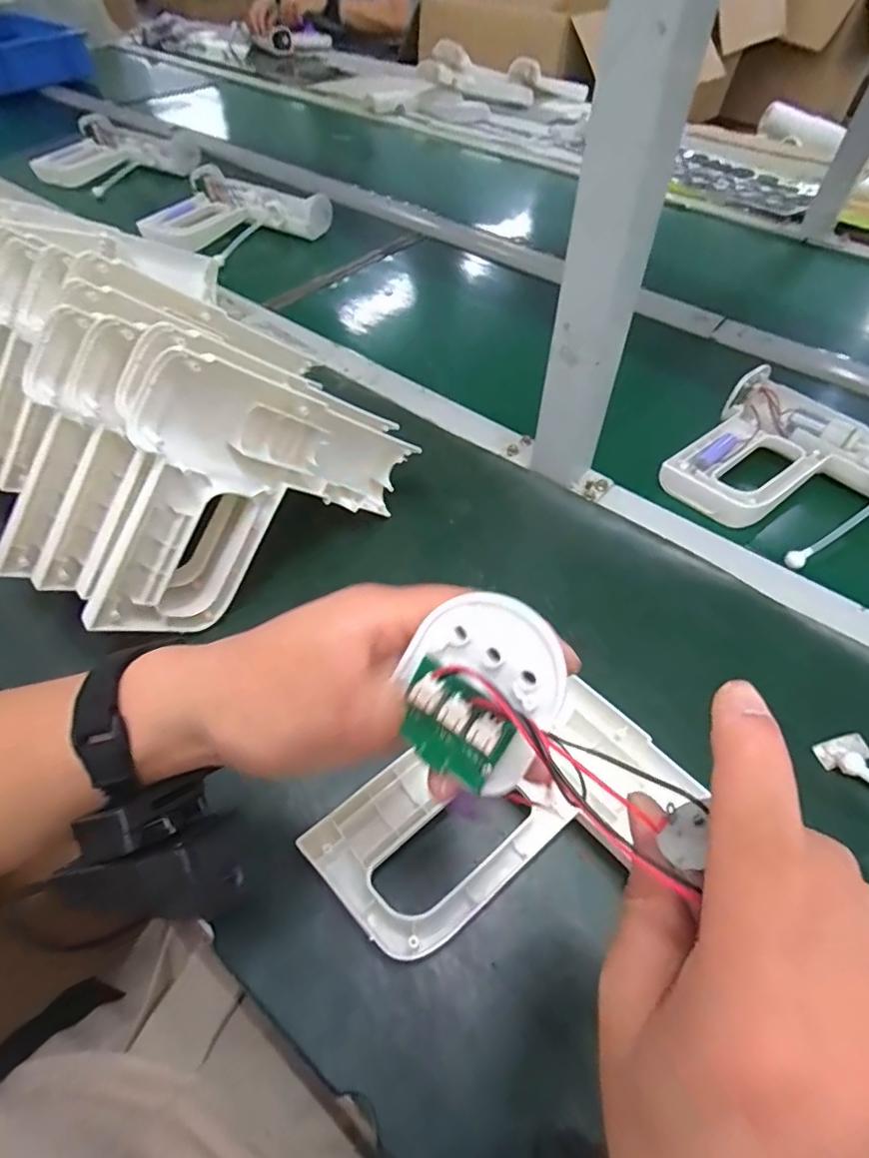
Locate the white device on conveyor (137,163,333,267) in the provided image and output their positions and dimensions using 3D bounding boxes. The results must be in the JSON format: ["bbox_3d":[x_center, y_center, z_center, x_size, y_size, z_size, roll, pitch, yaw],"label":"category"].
[{"bbox_3d":[-0.279,-0.517,0.816,0.224,0.048,0.184,13,54,10],"label":"white device on conveyor"}]

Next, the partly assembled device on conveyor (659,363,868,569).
[{"bbox_3d":[0.322,-0.089,0.484,0.184,0.034,0.207,-31,59,-21],"label":"partly assembled device on conveyor"}]

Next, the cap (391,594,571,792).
[{"bbox_3d":[0.012,0.033,0.167,0.047,0.010,0.056,31,102,16],"label":"cap"}]

